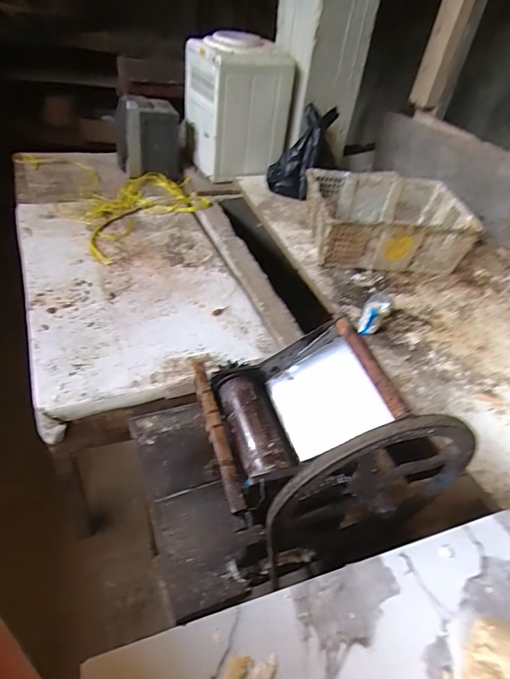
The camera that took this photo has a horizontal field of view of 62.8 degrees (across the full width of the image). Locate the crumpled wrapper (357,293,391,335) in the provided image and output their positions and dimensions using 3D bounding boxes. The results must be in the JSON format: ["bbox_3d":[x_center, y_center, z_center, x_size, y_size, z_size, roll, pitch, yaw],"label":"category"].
[{"bbox_3d":[0.304,-0.063,1.067,0.061,0.054,0.128,22,44,18],"label":"crumpled wrapper"}]

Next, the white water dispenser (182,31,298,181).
[{"bbox_3d":[-0.061,-0.918,1.645,0.380,0.425,0.348,-9,46,-17],"label":"white water dispenser"}]

